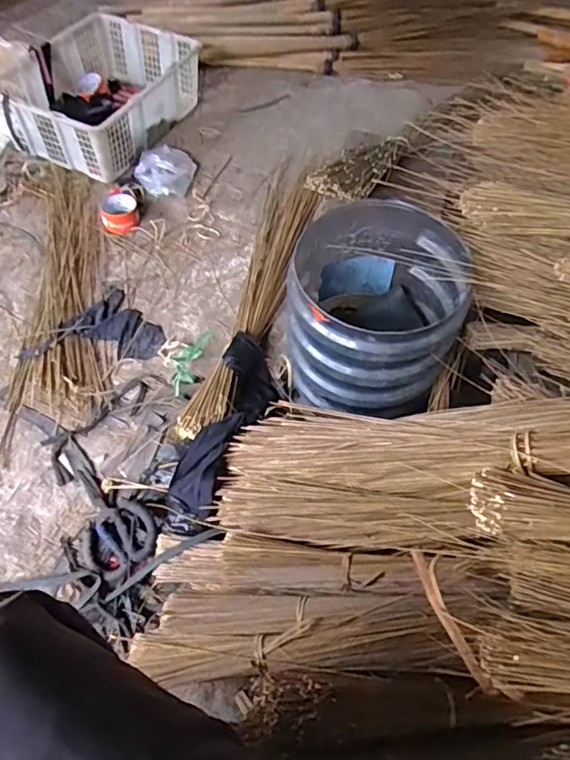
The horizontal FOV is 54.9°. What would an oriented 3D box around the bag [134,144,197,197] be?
[{"bbox_3d":[-0.290,-0.508,1.329,0.135,0.037,0.162,4,55,0],"label":"bag"}]

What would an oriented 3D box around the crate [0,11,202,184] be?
[{"bbox_3d":[-0.468,-0.720,1.376,0.363,0.140,0.442,21,57,11],"label":"crate"}]

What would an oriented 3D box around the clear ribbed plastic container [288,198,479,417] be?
[{"bbox_3d":[0.138,-0.099,0.872,0.249,0.233,0.251,12,55,5],"label":"clear ribbed plastic container"}]

